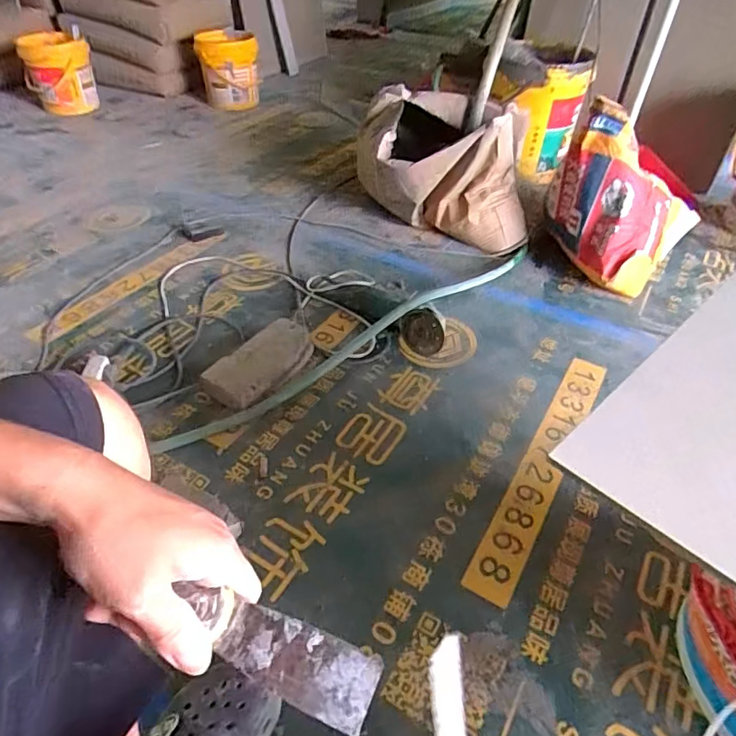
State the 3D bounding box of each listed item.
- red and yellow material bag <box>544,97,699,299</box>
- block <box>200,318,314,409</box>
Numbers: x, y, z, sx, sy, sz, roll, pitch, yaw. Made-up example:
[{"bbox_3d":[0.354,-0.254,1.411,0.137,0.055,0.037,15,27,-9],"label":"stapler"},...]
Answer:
[{"bbox_3d":[0.574,-0.395,1.188,0.323,0.317,0.277,23,48,23],"label":"red and yellow material bag"},{"bbox_3d":[-0.195,-0.014,0.989,0.114,0.067,0.216,31,51,29],"label":"block"}]

